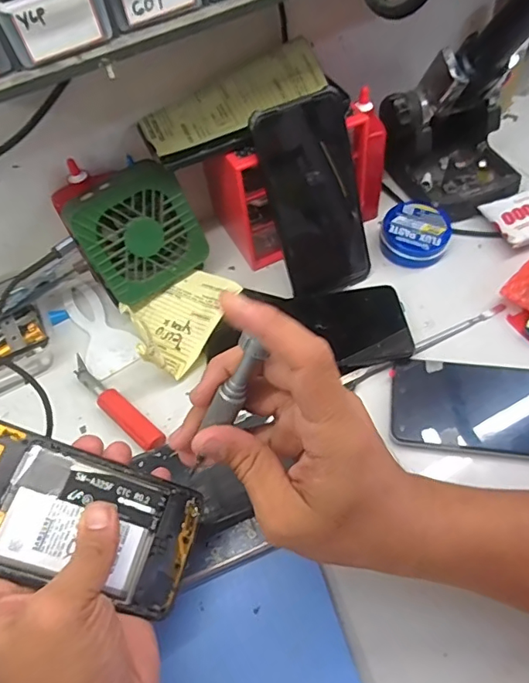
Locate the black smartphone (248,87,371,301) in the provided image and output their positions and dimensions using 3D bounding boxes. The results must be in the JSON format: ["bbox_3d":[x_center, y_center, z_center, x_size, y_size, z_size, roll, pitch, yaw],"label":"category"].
[{"bbox_3d":[0.045,-0.117,0.420,0.078,0.157,0.010,-25,30,-11],"label":"black smartphone"}]

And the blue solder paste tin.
[{"bbox_3d":[0.145,-0.103,0.482,0.062,0.025,0.066,-3,55,5],"label":"blue solder paste tin"}]

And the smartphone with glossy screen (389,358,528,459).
[{"bbox_3d":[0.177,0.049,0.377,0.157,0.006,0.076,5,56,10],"label":"smartphone with glossy screen"}]

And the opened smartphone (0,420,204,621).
[{"bbox_3d":[-0.115,0.094,0.278,0.156,0.007,0.072,22,58,-15],"label":"opened smartphone"}]

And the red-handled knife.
[{"bbox_3d":[-0.124,0.051,0.413,0.123,0.023,0.019,35,66,26],"label":"red-handled knife"}]

